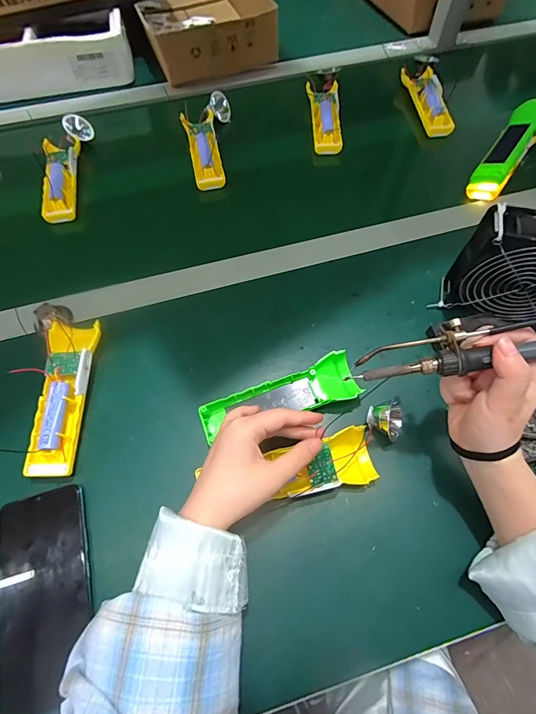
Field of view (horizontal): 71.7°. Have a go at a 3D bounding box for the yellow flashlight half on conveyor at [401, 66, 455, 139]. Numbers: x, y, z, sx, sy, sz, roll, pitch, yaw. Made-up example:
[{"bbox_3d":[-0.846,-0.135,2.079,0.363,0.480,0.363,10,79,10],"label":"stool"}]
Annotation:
[{"bbox_3d":[0.268,-0.429,0.619,0.045,0.028,0.153,-7,63,-2],"label":"yellow flashlight half on conveyor"}]

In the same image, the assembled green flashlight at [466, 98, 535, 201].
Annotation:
[{"bbox_3d":[0.348,-0.300,0.532,0.050,0.047,0.178,35,69,17],"label":"assembled green flashlight"}]

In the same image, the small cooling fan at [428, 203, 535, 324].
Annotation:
[{"bbox_3d":[0.260,-0.088,0.385,0.121,0.124,0.048,14,64,8],"label":"small cooling fan"}]

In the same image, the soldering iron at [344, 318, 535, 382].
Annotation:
[{"bbox_3d":[0.168,-0.009,0.275,0.205,0.019,0.037,-7,63,9],"label":"soldering iron"}]

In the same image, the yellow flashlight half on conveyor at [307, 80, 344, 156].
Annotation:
[{"bbox_3d":[0.095,-0.395,0.604,0.050,0.028,0.156,-2,63,0],"label":"yellow flashlight half on conveyor"}]

